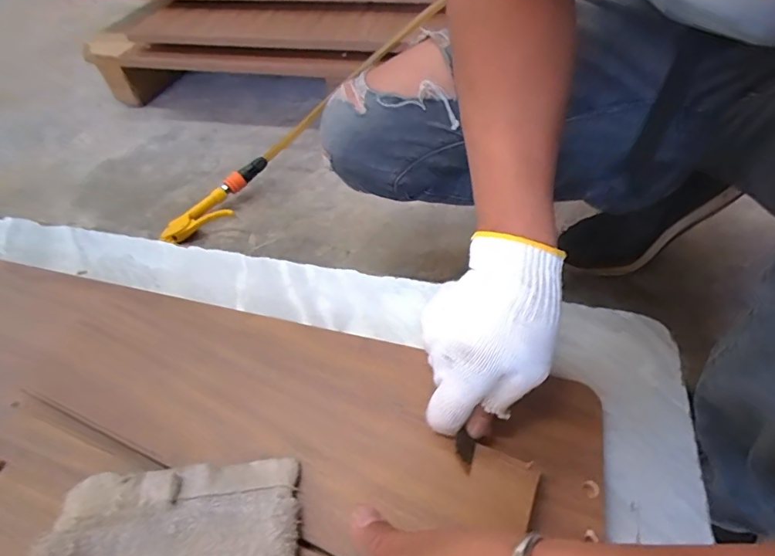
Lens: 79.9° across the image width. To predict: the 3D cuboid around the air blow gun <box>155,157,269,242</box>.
[{"bbox_3d":[-0.256,-0.115,0.720,0.084,0.042,0.206,29,57,26],"label":"air blow gun"}]

